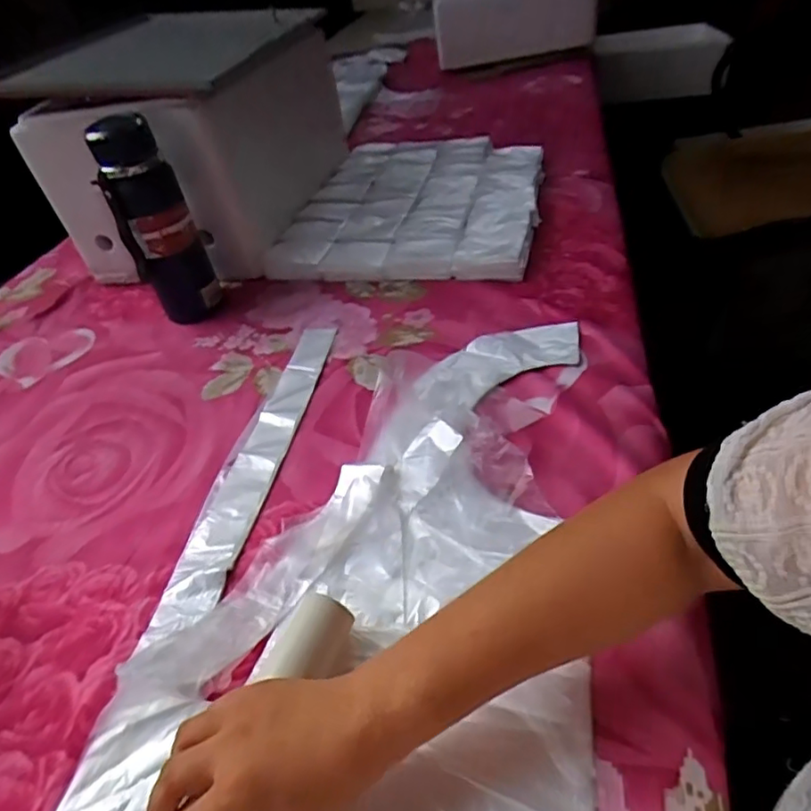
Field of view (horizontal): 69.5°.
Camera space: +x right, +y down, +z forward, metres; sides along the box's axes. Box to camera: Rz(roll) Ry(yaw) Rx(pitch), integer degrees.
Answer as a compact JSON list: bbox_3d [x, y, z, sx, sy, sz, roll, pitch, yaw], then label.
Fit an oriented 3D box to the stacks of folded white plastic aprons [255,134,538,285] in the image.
[{"bbox_3d":[0.025,-0.308,0.885,0.348,0.044,0.388,7,48,16],"label":"stacks of folded white plastic aprons"}]

